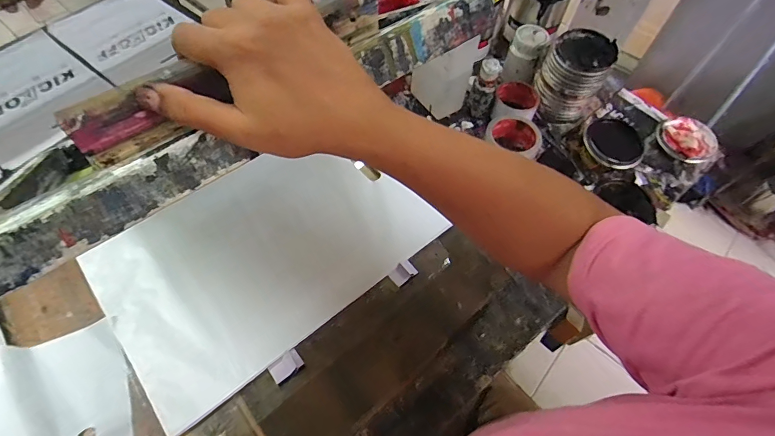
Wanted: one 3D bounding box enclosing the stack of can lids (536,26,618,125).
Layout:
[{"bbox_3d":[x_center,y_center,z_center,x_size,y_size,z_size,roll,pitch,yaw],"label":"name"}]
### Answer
[{"bbox_3d":[0.325,-0.252,0.707,0.101,0.125,0.096,28,62,14],"label":"stack of can lids"}]

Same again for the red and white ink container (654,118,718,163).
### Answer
[{"bbox_3d":[0.571,-0.152,0.762,0.090,0.023,0.103,-31,64,-19],"label":"red and white ink container"}]

